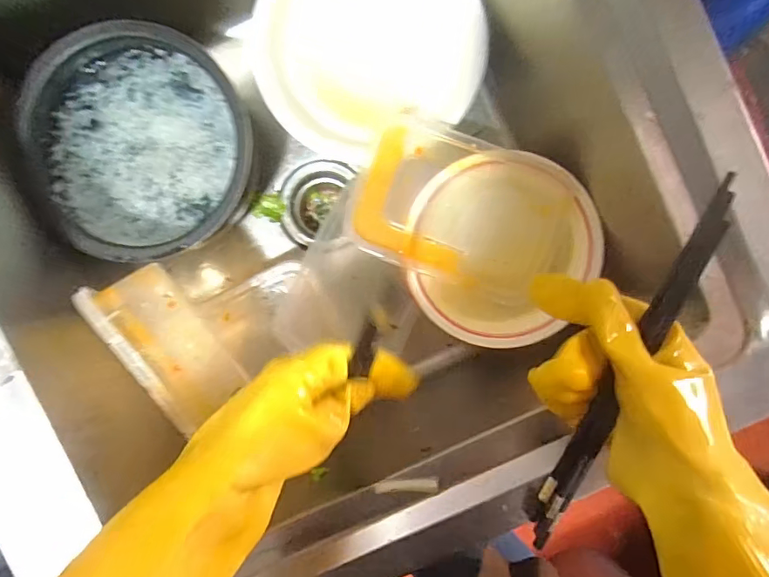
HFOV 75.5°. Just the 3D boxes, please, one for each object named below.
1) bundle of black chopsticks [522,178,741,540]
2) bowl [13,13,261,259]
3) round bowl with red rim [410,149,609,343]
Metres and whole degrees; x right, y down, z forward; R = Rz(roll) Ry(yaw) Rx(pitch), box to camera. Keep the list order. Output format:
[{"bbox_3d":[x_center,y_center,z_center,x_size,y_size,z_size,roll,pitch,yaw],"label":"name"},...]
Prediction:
[{"bbox_3d":[0.154,0.064,0.331,0.026,0.014,0.278,19,110,-1],"label":"bundle of black chopsticks"},{"bbox_3d":[-0.250,-0.149,0.533,0.219,0.106,0.218,0,93,0],"label":"bowl"},{"bbox_3d":[0.115,-0.039,0.500,0.182,0.034,0.185,0,93,0],"label":"round bowl with red rim"}]

